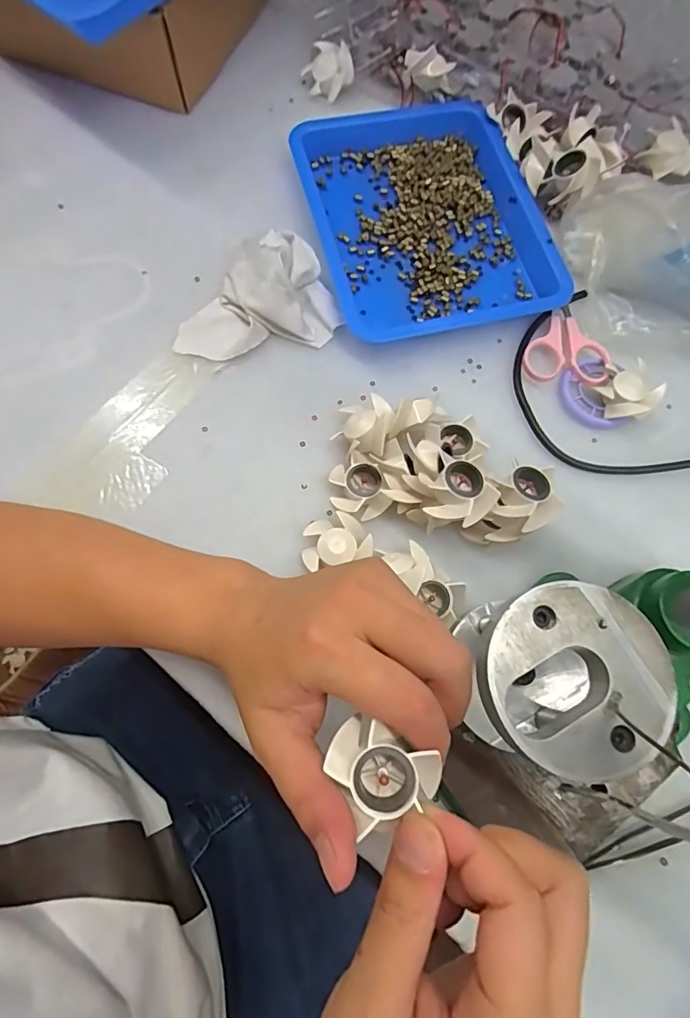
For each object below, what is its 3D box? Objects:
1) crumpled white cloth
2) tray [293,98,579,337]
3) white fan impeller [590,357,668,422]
[{"bbox_3d":[-0.066,-0.163,0.348,0.119,0.039,0.094,-6,74,-3],"label":"crumpled white cloth"},{"bbox_3d":[0.063,-0.232,0.385,0.168,0.021,0.212,-16,75,-6],"label":"tray"},{"bbox_3d":[0.204,-0.084,0.347,0.042,0.020,0.044,-16,75,-6],"label":"white fan impeller"}]

